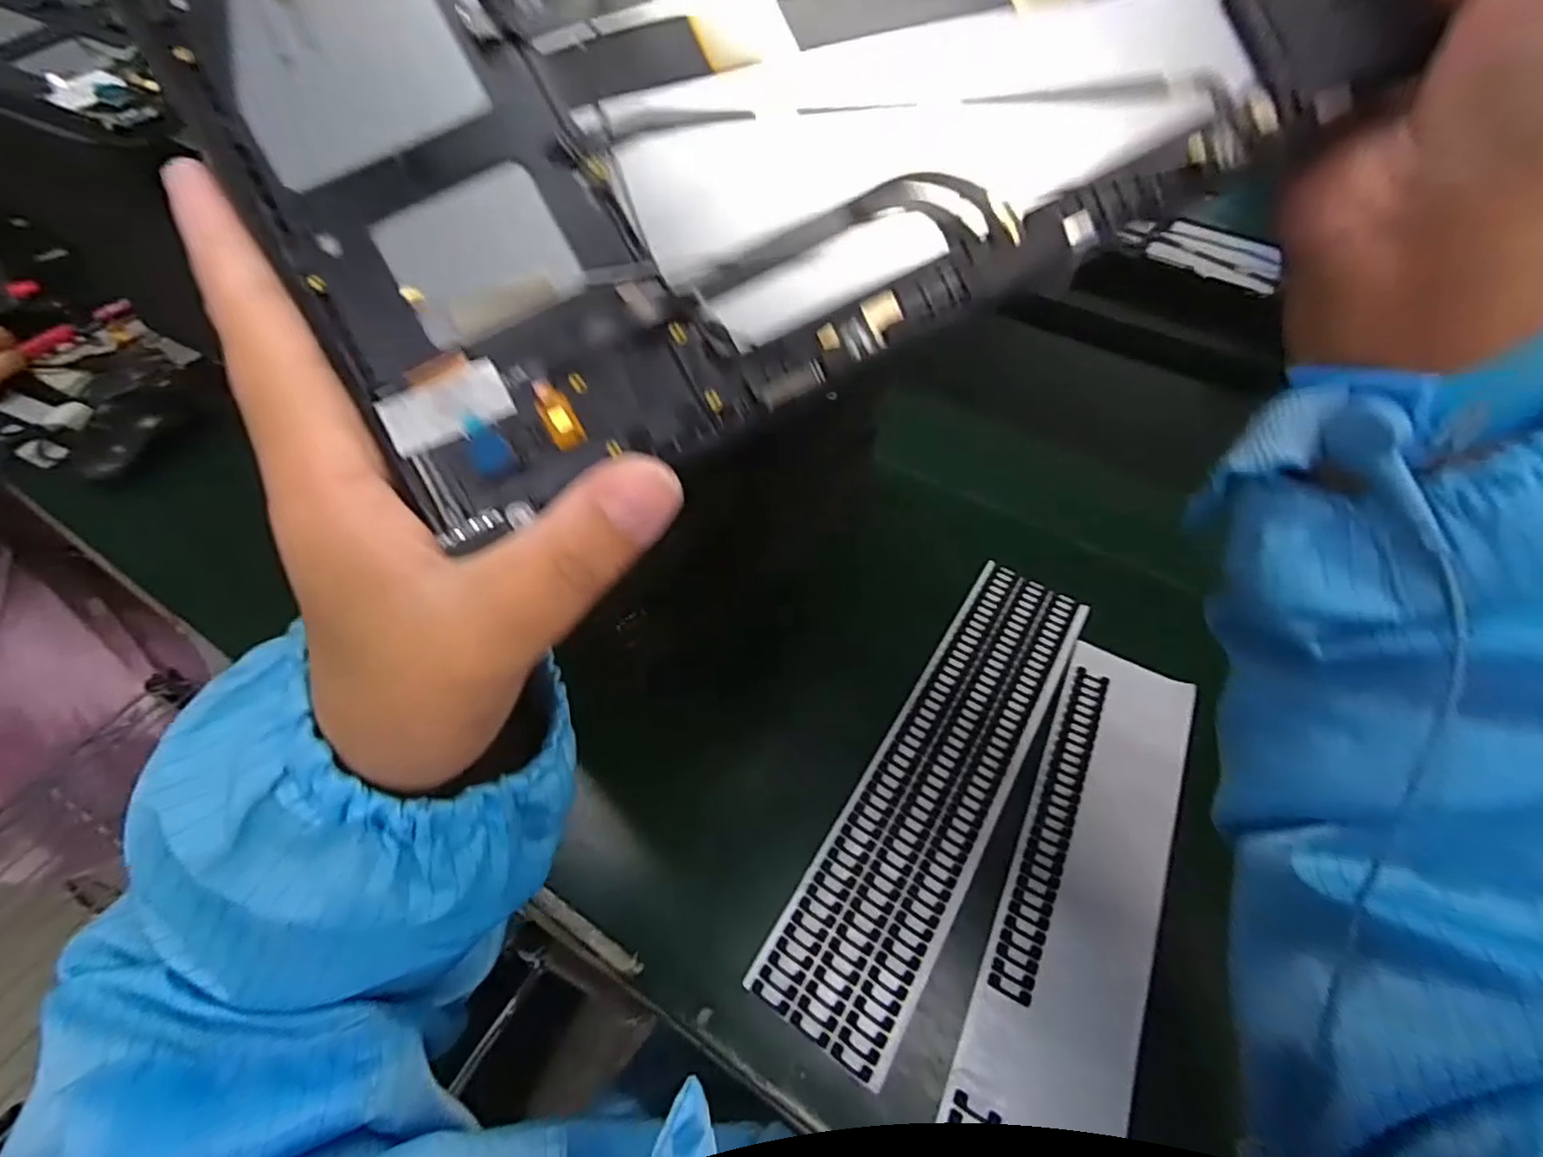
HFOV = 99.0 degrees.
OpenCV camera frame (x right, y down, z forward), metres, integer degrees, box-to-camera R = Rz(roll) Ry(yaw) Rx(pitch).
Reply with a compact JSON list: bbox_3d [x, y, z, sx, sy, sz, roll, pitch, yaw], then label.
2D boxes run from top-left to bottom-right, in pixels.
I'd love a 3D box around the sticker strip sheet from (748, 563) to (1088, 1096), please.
[{"bbox_3d":[0.099,0.103,0.369,0.068,0.004,0.300,28,56,18],"label":"sticker strip sheet"}]

